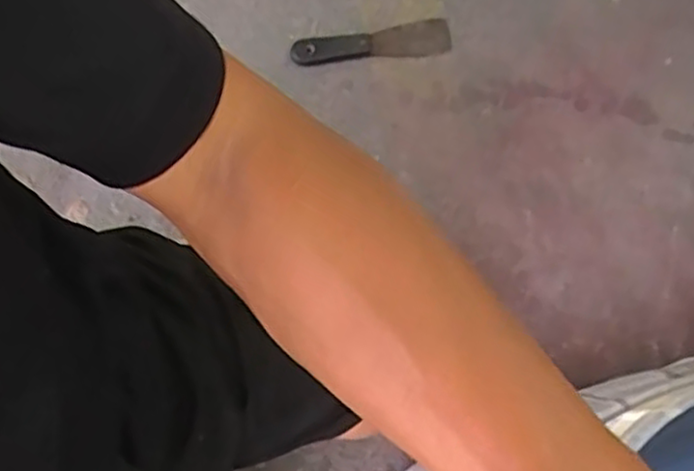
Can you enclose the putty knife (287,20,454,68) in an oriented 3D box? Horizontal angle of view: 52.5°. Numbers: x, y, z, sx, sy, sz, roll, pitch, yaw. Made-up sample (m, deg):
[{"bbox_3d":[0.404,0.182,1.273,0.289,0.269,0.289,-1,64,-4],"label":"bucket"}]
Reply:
[{"bbox_3d":[0.033,-0.240,0.878,0.201,0.017,0.047,-9,76,-3],"label":"putty knife"}]

